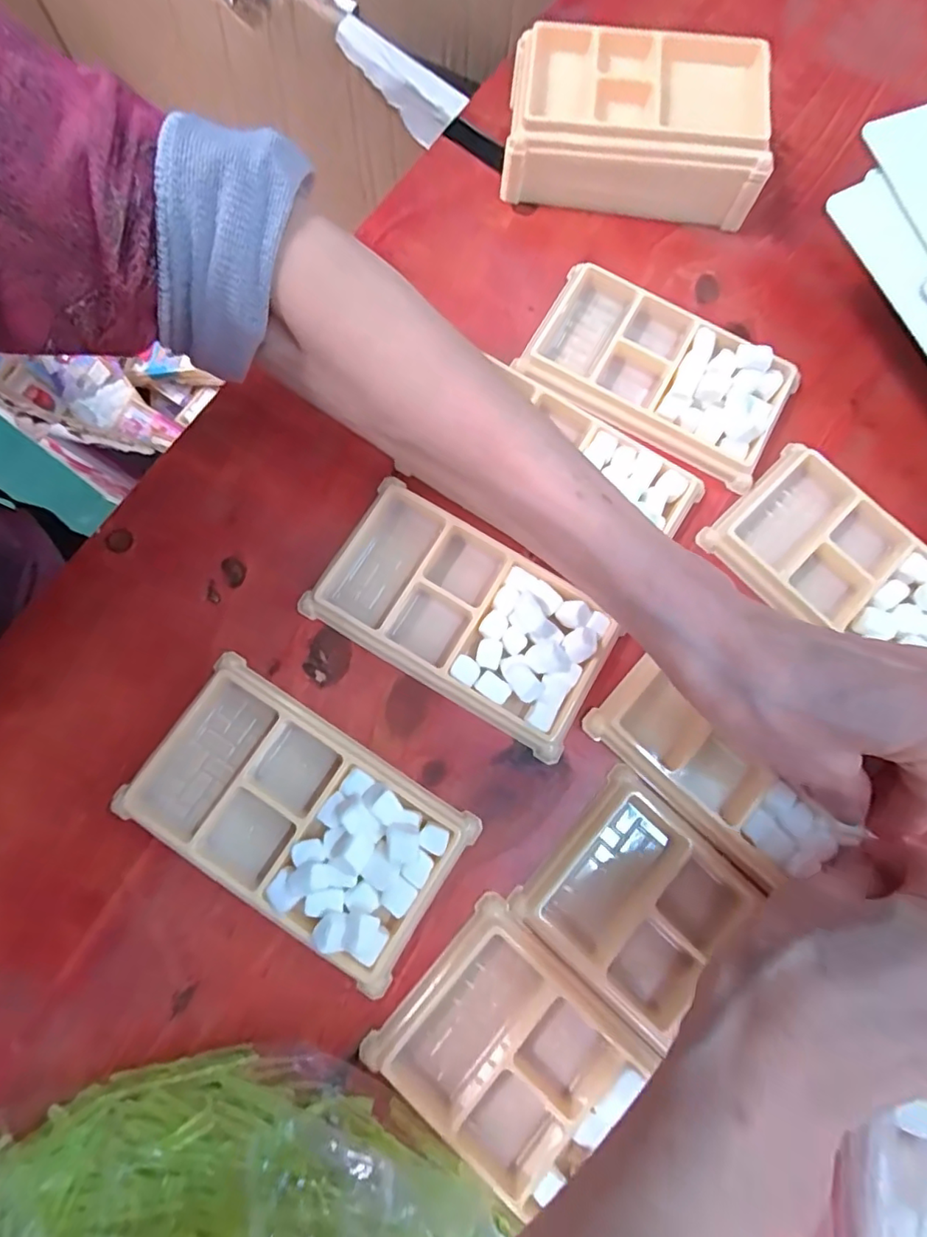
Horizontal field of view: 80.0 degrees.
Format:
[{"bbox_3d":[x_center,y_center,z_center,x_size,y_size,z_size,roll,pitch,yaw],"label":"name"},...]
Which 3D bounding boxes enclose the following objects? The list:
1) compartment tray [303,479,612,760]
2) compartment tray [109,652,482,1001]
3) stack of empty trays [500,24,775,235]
[{"bbox_3d":[0.000,-0.003,0.256,0.133,0.015,0.073,30,77,6],"label":"compartment tray"},{"bbox_3d":[-0.071,0.082,0.230,0.135,0.020,0.074,33,77,7],"label":"compartment tray"},{"bbox_3d":[0.097,-0.275,0.309,0.140,0.043,0.082,6,76,0],"label":"stack of empty trays"}]

